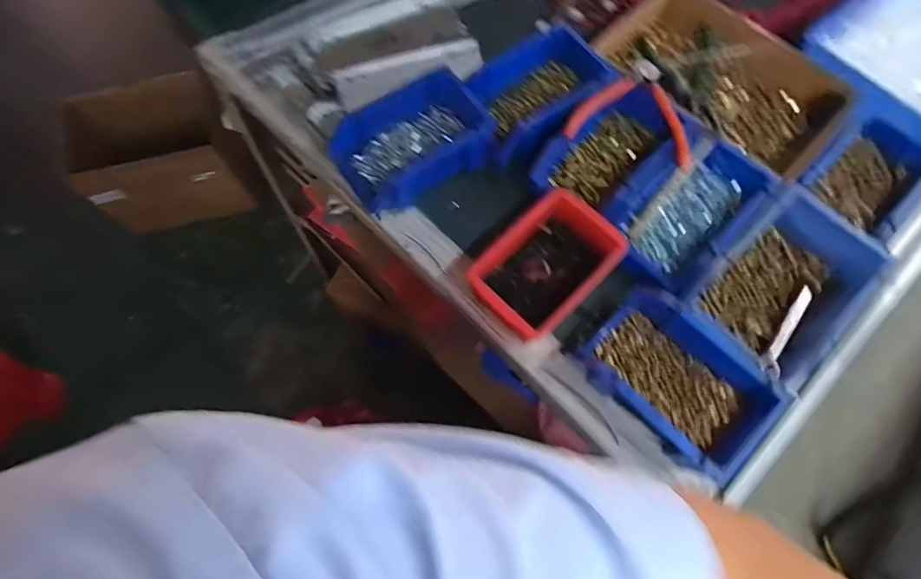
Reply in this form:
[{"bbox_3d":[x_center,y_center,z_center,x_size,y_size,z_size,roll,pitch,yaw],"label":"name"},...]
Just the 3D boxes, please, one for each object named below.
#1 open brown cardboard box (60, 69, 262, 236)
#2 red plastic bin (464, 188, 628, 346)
[{"bbox_3d":[-0.784,-0.351,1.264,0.409,0.280,0.274,-25,72,-8],"label":"open brown cardboard box"},{"bbox_3d":[0.089,-0.022,0.511,0.101,0.057,0.146,43,76,14],"label":"red plastic bin"}]

